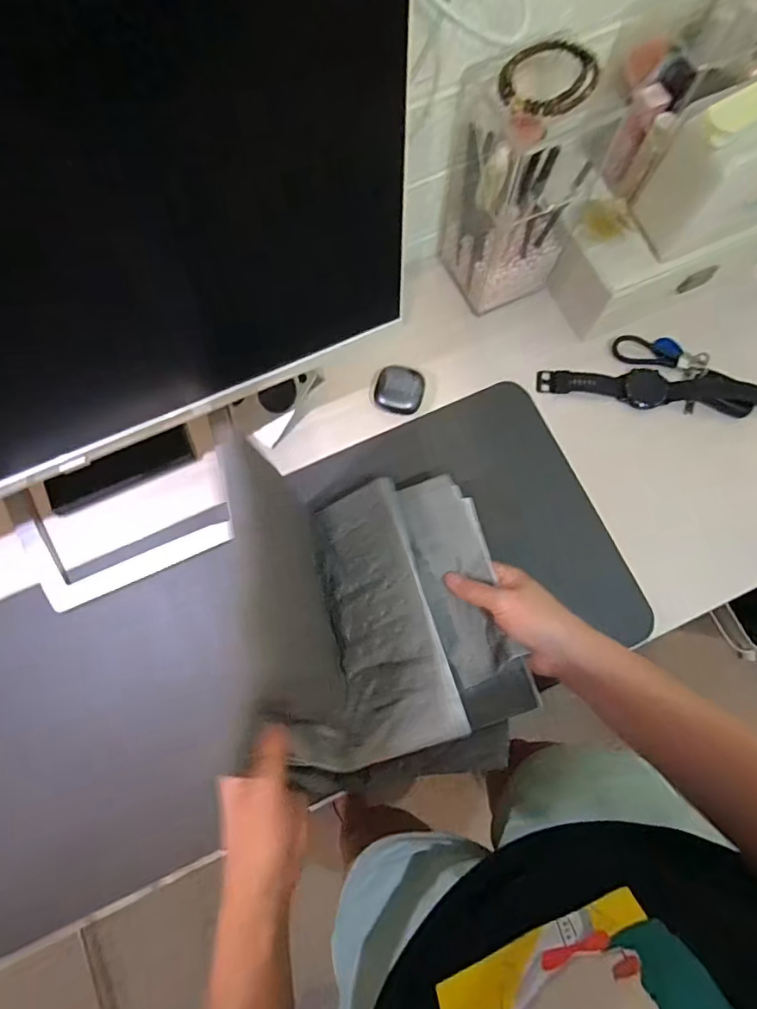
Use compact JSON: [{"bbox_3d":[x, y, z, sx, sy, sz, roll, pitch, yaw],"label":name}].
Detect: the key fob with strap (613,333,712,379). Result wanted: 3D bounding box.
[{"bbox_3d":[0.303,-0.164,0.549,0.094,0.013,0.039,15,76,4],"label":"key fob with strap"}]

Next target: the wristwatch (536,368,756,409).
[{"bbox_3d":[0.295,-0.125,0.546,0.240,0.019,0.036,4,76,2],"label":"wristwatch"}]

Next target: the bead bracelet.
[{"bbox_3d":[0.128,-0.321,0.384,0.071,0.010,0.060,8,76,3],"label":"bead bracelet"}]

